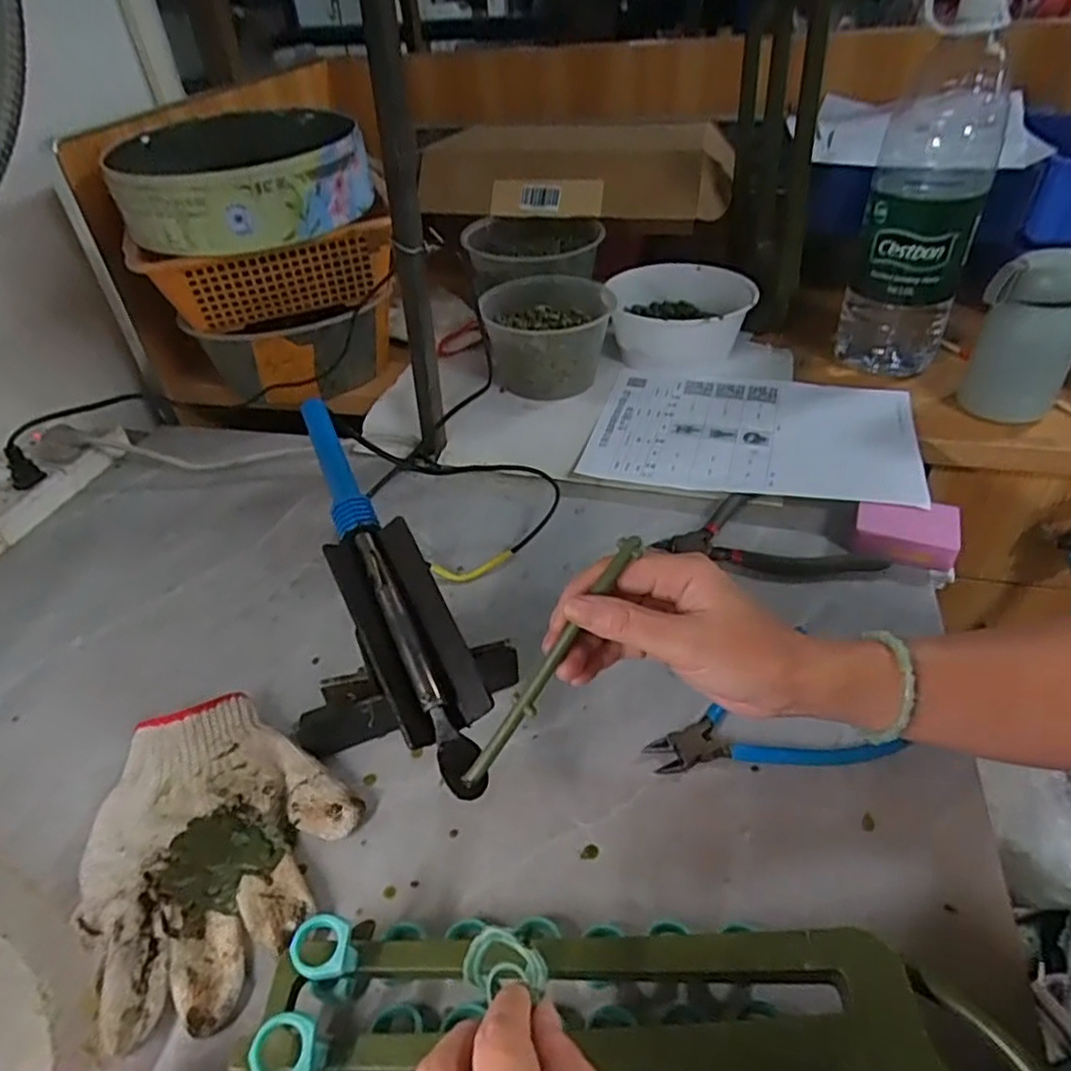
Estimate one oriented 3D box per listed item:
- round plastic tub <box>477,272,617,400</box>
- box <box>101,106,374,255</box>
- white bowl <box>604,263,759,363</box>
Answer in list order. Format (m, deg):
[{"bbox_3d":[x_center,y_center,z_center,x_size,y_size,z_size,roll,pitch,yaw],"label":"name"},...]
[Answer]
[{"bbox_3d":[0.013,-0.225,0.774,0.143,0.090,0.152,-2,40,3],"label":"round plastic tub"},{"bbox_3d":[-0.311,-0.387,0.740,0.242,0.072,0.274,-17,42,-15],"label":"box"},{"bbox_3d":[0.172,-0.251,0.799,0.158,0.074,0.160,-1,40,4],"label":"white bowl"}]

